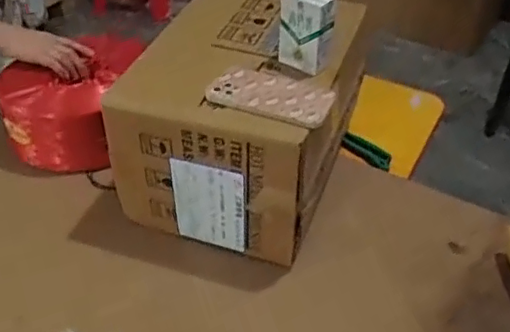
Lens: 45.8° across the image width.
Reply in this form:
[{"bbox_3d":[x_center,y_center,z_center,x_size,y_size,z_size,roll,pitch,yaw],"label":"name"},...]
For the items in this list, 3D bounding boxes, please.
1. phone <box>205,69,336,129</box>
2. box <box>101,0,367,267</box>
[{"bbox_3d":[0.022,-0.096,0.796,0.158,0.010,0.092,19,43,19],"label":"phone"},{"bbox_3d":[-0.009,-0.081,0.949,0.280,0.257,0.357,15,42,15],"label":"box"}]

